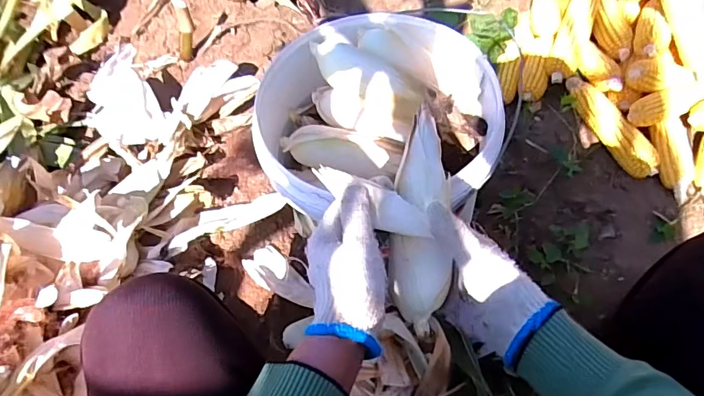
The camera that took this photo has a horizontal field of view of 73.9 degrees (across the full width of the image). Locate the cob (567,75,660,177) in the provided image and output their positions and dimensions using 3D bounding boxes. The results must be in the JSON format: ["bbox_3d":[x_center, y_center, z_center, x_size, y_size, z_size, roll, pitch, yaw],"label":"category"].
[{"bbox_3d":[0.447,-0.125,0.818,0.053,0.055,0.216,-24,66,-8],"label":"cob"}]

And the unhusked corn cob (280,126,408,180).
[{"bbox_3d":[-0.012,-0.066,0.638,0.159,0.037,0.051,11,66,8],"label":"unhusked corn cob"}]

